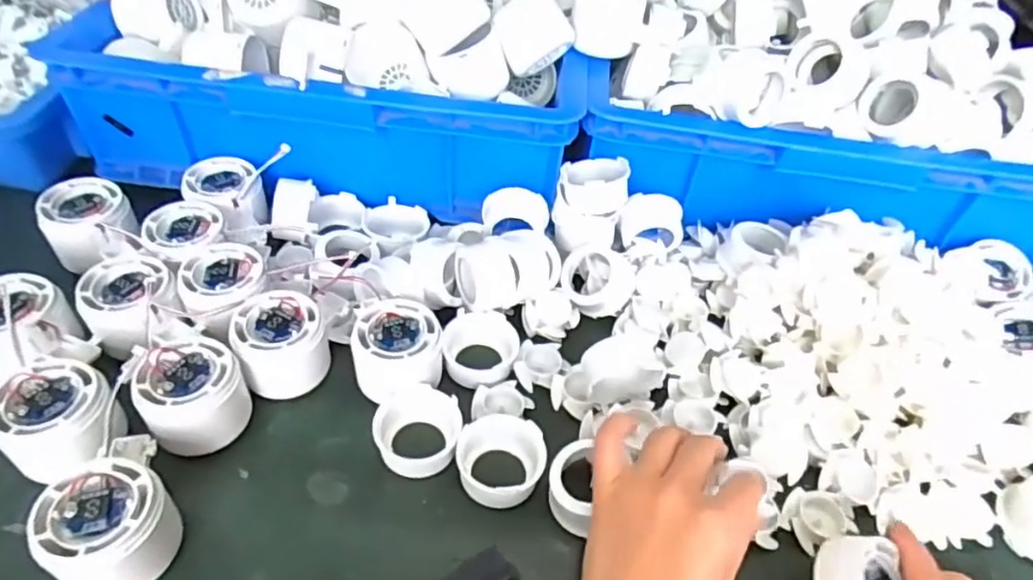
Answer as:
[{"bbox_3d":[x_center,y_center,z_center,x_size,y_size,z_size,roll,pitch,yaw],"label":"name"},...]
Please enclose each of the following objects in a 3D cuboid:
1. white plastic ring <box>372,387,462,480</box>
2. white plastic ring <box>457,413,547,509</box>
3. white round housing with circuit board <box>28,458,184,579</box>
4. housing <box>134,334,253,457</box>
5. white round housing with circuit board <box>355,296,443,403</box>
[{"bbox_3d":[-0.062,0.091,0.407,0.053,0.024,0.052,3,47,-4],"label":"white plastic ring"},{"bbox_3d":[-0.010,0.105,0.399,0.053,0.019,0.054,3,47,-4],"label":"white plastic ring"},{"bbox_3d":[-0.213,0.131,0.339,0.059,0.060,0.057,3,47,-4],"label":"white round housing with circuit board"},{"bbox_3d":[-0.197,0.070,0.396,0.059,0.054,0.067,-18,51,-22],"label":"housing"},{"bbox_3d":[-0.080,0.042,0.433,0.060,0.042,0.061,3,47,-4],"label":"white round housing with circuit board"}]

